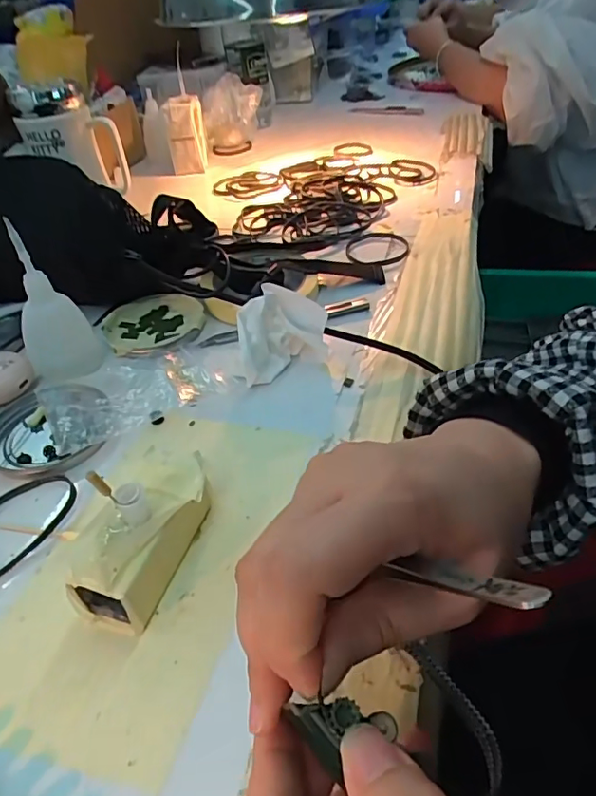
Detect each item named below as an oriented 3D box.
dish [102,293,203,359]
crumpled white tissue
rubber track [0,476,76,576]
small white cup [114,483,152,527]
[{"bbox_3d":[-0.117,-0.059,0.439,0.078,0.017,0.081,-4,40,3],"label":"dish"},{"bbox_3d":[-0.012,-0.045,0.379,0.066,0.045,0.047,-9,40,-3],"label":"crumpled white tissue"},{"bbox_3d":[-0.155,0.069,0.298,0.045,0.004,0.070,22,47,29],"label":"rubber track"},{"bbox_3d":[-0.077,0.049,0.250,0.013,0.019,0.012,-4,40,3],"label":"small white cup"}]

